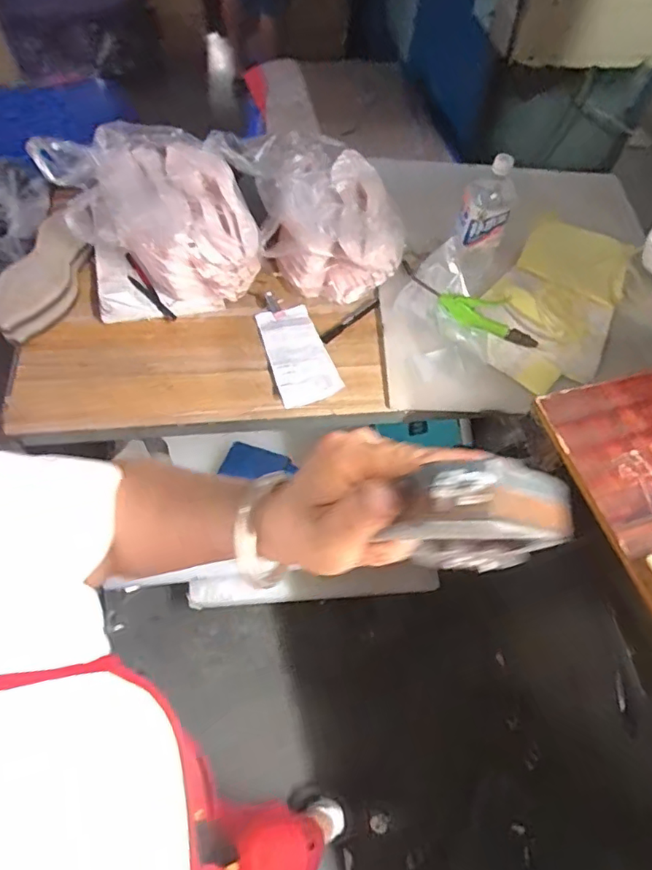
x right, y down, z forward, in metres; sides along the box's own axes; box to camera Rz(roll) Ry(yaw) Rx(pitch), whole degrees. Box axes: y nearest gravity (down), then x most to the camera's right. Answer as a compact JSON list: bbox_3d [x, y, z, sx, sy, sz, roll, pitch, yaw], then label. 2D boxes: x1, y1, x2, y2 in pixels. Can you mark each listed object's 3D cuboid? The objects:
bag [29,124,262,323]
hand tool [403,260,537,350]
[{"bbox_3d":[-0.281,-0.359,0.909,0.281,0.204,0.242,-15,60,-14],"label":"bag"},{"bbox_3d":[0.243,-0.227,0.950,0.271,0.048,0.070,30,60,14],"label":"hand tool"}]

